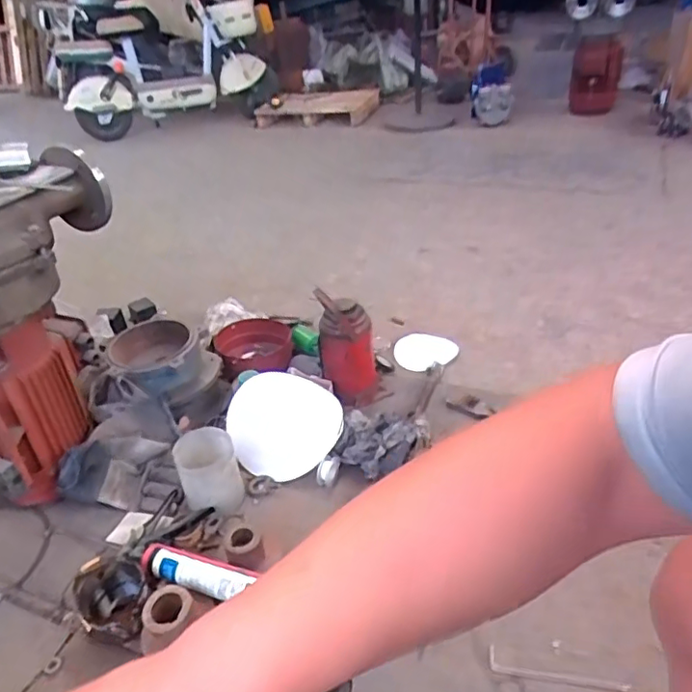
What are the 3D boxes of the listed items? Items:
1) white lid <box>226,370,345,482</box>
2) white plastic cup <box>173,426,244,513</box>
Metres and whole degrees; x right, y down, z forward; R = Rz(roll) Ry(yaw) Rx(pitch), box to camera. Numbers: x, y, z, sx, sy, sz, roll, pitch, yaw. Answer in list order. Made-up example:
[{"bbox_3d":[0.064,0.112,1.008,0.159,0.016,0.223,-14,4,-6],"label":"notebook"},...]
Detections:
[{"bbox_3d":[-0.145,0.175,1.302,0.237,0.230,0.028,32,0,3],"label":"white lid"},{"bbox_3d":[-0.265,0.242,1.127,0.106,0.133,0.105,-5,34,3],"label":"white plastic cup"}]

